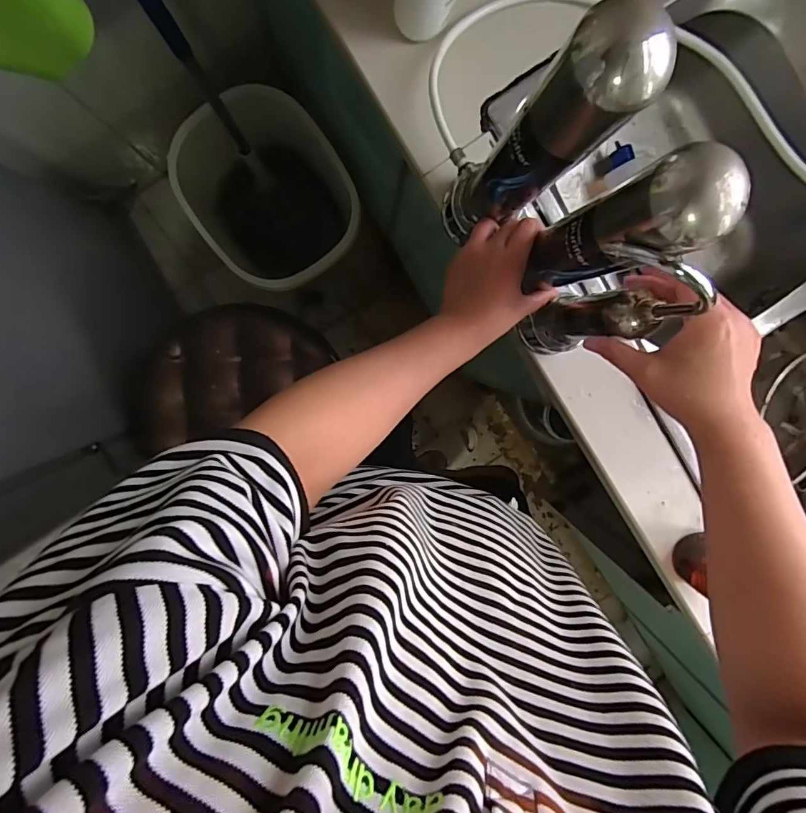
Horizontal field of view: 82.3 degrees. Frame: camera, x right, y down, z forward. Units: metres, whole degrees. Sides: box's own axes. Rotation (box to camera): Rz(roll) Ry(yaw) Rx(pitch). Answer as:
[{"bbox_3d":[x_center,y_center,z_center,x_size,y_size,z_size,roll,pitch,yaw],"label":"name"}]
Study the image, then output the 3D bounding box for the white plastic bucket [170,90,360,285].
[{"bbox_3d":[-0.279,-0.442,1.026,0.305,0.265,0.356,-41,99,2],"label":"white plastic bucket"}]

